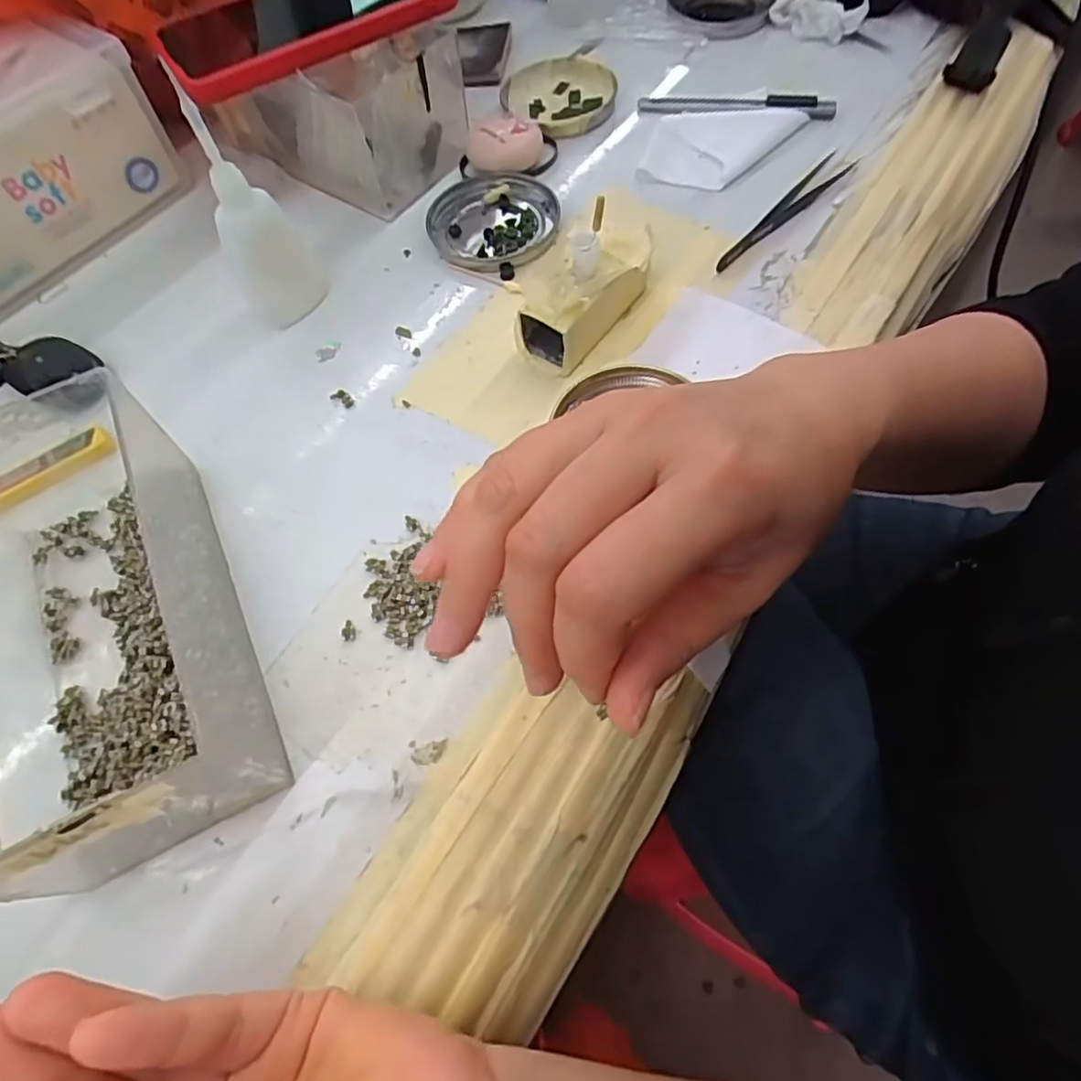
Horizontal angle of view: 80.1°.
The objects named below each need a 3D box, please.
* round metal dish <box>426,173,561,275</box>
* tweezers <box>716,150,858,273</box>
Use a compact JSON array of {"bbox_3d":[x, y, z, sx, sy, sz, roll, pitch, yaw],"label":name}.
[{"bbox_3d":[-0.029,-0.194,0.394,0.078,0.009,0.078,-1,63,3],"label":"round metal dish"},{"bbox_3d":[0.147,-0.194,0.379,0.016,0.008,0.125,38,71,20],"label":"tweezers"}]

